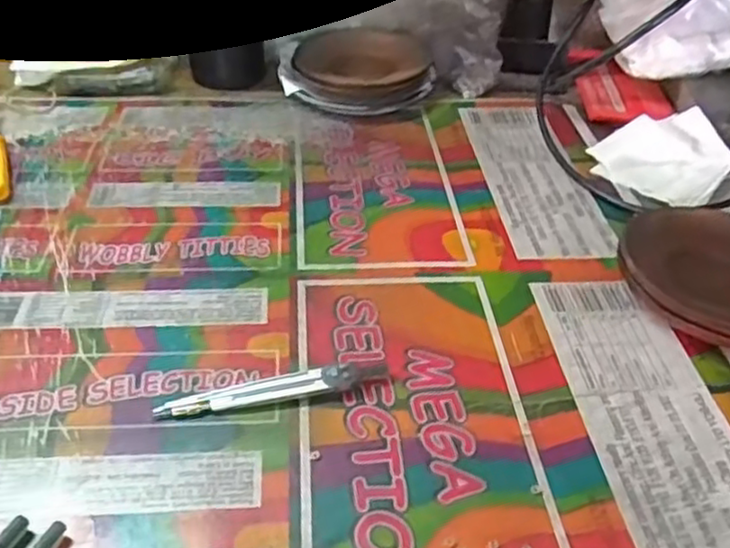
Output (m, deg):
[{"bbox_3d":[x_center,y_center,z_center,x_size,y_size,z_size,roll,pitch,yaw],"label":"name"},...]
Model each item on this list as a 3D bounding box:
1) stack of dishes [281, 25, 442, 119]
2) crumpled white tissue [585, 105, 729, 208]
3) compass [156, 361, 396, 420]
[{"bbox_3d":[-0.003,-0.177,0.609,0.124,0.033,0.111,13,40,10],"label":"stack of dishes"},{"bbox_3d":[0.221,-0.091,0.527,0.091,0.029,0.088,23,43,22],"label":"crumpled white tissue"},{"bbox_3d":[-0.044,0.054,0.347,0.111,0.010,0.016,-6,40,-13],"label":"compass"}]

